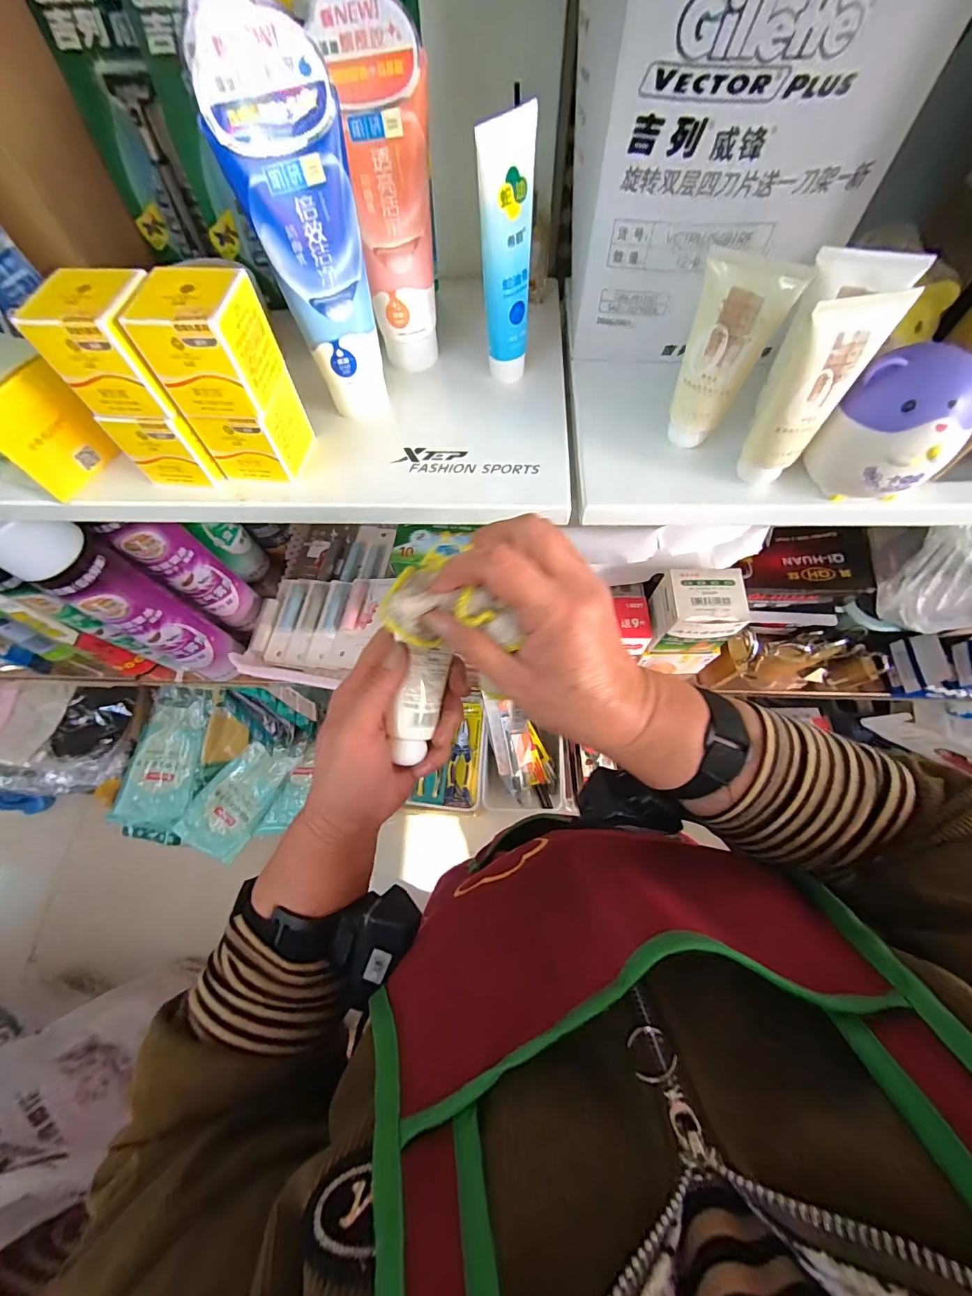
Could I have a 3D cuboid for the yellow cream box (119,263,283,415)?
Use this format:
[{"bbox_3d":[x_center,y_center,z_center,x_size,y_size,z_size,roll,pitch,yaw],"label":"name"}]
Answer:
[{"bbox_3d":[-0.156,-0.172,0.259,0.051,0.054,0.052,6,67,4],"label":"yellow cream box"}]

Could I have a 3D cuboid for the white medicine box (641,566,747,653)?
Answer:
[{"bbox_3d":[0.241,-0.045,0.530,0.088,0.079,0.079,-1,67,1],"label":"white medicine box"}]

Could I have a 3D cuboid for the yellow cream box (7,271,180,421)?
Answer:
[{"bbox_3d":[-0.210,-0.174,0.259,0.053,0.055,0.051,3,67,3],"label":"yellow cream box"}]

